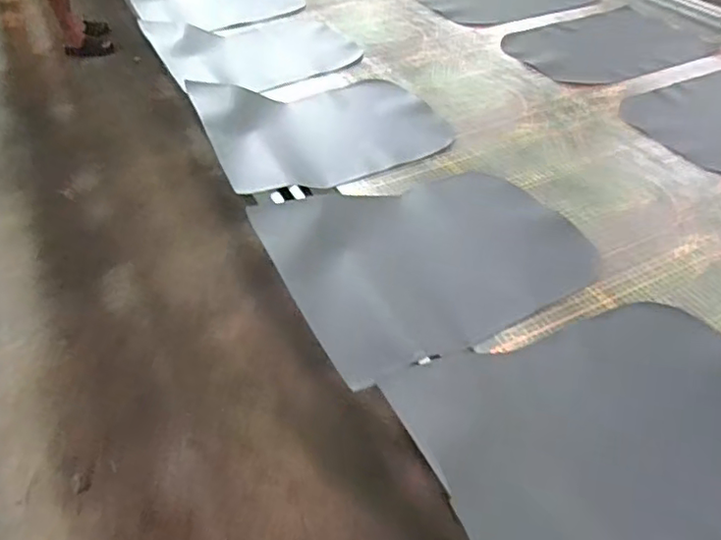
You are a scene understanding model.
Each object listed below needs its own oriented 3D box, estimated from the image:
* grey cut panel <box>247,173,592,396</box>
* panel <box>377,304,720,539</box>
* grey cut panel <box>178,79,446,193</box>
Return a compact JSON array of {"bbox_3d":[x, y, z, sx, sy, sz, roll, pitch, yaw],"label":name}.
[{"bbox_3d":[0.102,-0.039,0.863,0.452,0.062,0.329,-23,48,-22],"label":"grey cut panel"},{"bbox_3d":[0.284,0.173,0.644,0.434,0.067,0.326,-18,46,-17],"label":"panel"},{"bbox_3d":[-0.062,-0.278,1.098,0.434,0.080,0.300,-22,47,-21],"label":"grey cut panel"}]

